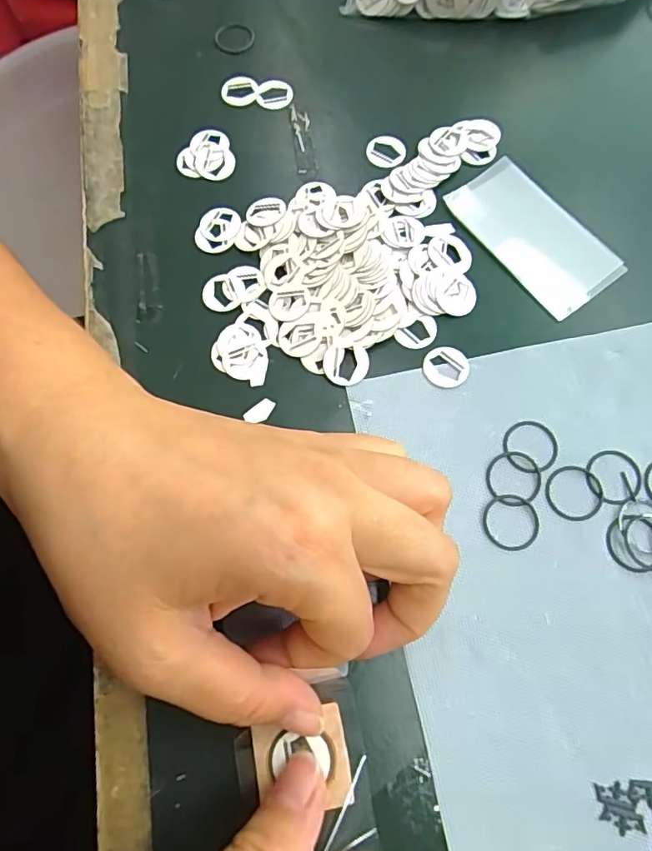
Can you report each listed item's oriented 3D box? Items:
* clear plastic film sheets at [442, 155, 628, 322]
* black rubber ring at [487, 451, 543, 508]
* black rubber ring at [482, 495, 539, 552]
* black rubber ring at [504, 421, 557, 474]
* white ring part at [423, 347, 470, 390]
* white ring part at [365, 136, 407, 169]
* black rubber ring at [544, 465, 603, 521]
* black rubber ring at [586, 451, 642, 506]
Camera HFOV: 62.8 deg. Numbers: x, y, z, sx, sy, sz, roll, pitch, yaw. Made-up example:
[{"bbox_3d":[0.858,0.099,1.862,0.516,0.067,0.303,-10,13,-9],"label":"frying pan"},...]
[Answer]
[{"bbox_3d":[0.091,-0.084,0.237,0.040,0.004,0.076,-36,75,-11],"label":"clear plastic film sheets"},{"bbox_3d":[0.071,0.020,0.201,0.021,0.004,0.021,0,72,0],"label":"black rubber ring"},{"bbox_3d":[0.068,0.036,0.196,0.021,0.004,0.020,0,72,0],"label":"black rubber ring"},{"bbox_3d":[0.079,0.008,0.204,0.021,0.004,0.020,0,72,0],"label":"black rubber ring"},{"bbox_3d":[0.049,-0.024,0.216,0.018,0.004,0.018,0,72,0],"label":"white ring part"},{"bbox_3d":[0.028,-0.129,0.252,0.016,0.005,0.017,0,72,0],"label":"white ring part"},{"bbox_3d":[0.093,0.025,0.200,0.021,0.004,0.021,0,72,0],"label":"black rubber ring"},{"bbox_3d":[0.109,0.019,0.201,0.021,0.004,0.020,0,72,0],"label":"black rubber ring"}]

